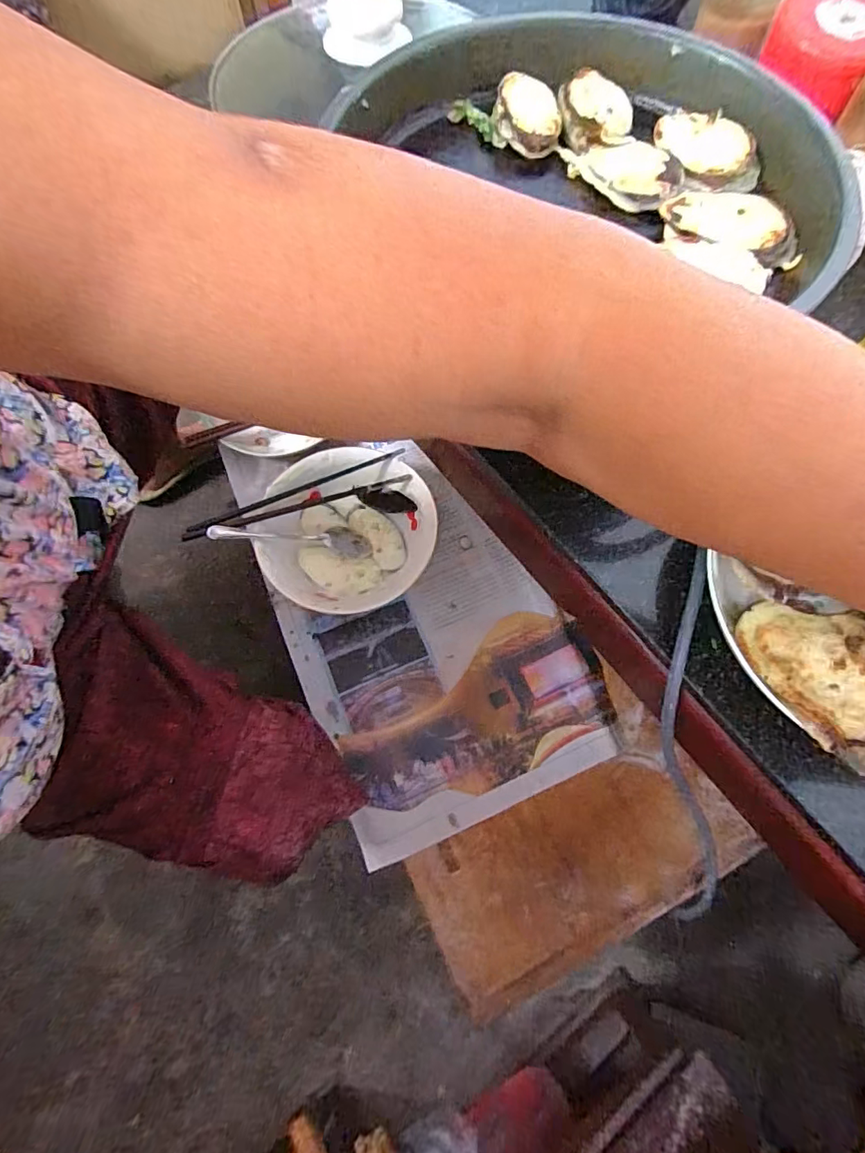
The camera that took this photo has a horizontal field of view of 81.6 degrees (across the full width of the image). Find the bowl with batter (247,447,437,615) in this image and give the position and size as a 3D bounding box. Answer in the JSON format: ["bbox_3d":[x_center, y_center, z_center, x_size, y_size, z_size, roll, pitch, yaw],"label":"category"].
[{"bbox_3d":[-0.101,-0.046,0.564,0.177,0.062,0.178,0,70,0],"label":"bowl with batter"}]

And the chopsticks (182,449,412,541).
[{"bbox_3d":[-0.145,-0.090,0.547,0.242,0.025,0.042,-18,71,-7],"label":"chopsticks"}]

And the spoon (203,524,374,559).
[{"bbox_3d":[-0.150,-0.042,0.542,0.169,0.022,0.036,5,69,-19],"label":"spoon"}]

